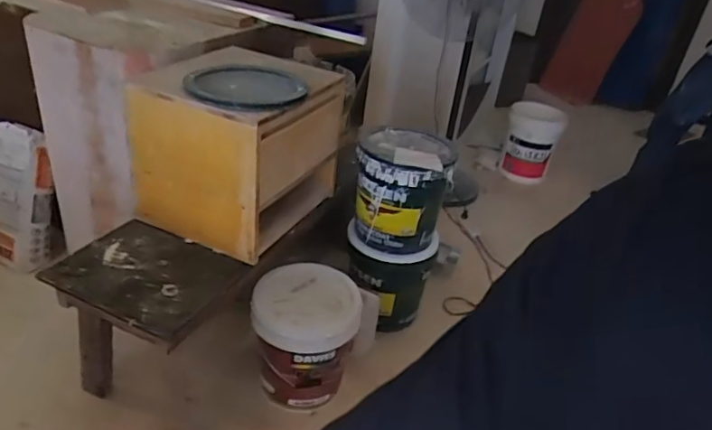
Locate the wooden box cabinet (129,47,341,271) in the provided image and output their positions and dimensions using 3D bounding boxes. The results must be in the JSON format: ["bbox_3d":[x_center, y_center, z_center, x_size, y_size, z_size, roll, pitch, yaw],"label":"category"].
[{"bbox_3d":[-0.350,-0.186,1.544,0.481,0.427,0.397,21,34,21],"label":"wooden box cabinet"}]

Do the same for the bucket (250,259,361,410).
[{"bbox_3d":[-0.142,0.348,1.588,0.308,0.324,0.266,7,31,-1],"label":"bucket"}]

